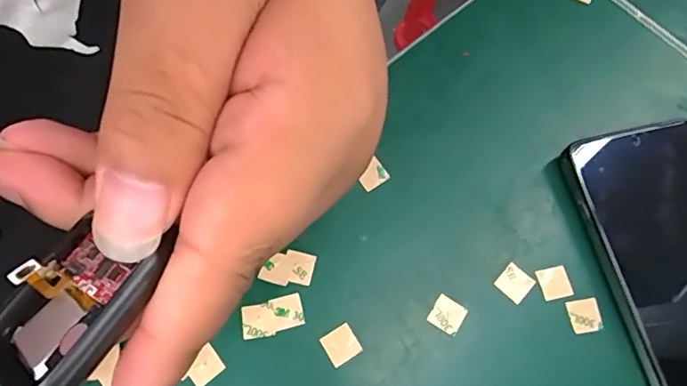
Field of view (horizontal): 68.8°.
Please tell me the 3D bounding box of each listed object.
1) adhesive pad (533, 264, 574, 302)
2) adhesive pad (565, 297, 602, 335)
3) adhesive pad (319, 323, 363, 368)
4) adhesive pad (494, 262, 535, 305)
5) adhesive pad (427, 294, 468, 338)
[{"bbox_3d":[0.105,0.045,0.250,0.015,0.004,0.016,-12,69,-6],"label":"adhesive pad"},{"bbox_3d":[0.118,0.060,0.244,0.014,0.004,0.015,-9,69,-5],"label":"adhesive pad"},{"bbox_3d":[-0.001,0.072,0.237,0.015,0.004,0.015,-30,72,-12],"label":"adhesive pad"},{"bbox_3d":[0.086,0.044,0.249,0.016,0.004,0.016,40,73,13],"label":"adhesive pad"},{"bbox_3d":[0.051,0.059,0.243,0.015,0.004,0.015,31,71,10],"label":"adhesive pad"}]

